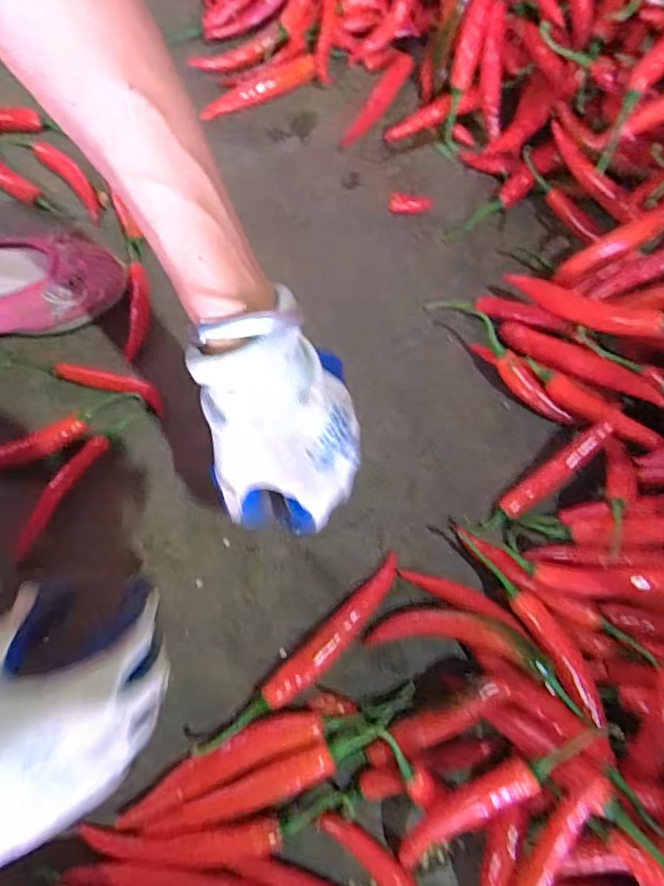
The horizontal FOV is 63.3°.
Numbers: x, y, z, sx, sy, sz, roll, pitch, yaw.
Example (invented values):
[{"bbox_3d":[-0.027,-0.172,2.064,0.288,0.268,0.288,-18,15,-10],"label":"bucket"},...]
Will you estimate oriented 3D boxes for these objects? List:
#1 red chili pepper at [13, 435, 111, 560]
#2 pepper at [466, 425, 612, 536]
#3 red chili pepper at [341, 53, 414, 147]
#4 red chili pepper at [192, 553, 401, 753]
[{"bbox_3d":[-0.220,0.039,0.430,0.019,0.010,0.110,31,74,10],"label":"red chili pepper"},{"bbox_3d":[0.162,0.029,0.414,0.125,0.012,0.020,-40,75,3],"label":"pepper"},{"bbox_3d":[0.050,-0.367,0.575,0.025,0.012,0.133,27,74,8],"label":"red chili pepper"},{"bbox_3d":[-0.015,0.153,0.382,0.182,0.018,0.024,-43,77,-13],"label":"red chili pepper"}]

